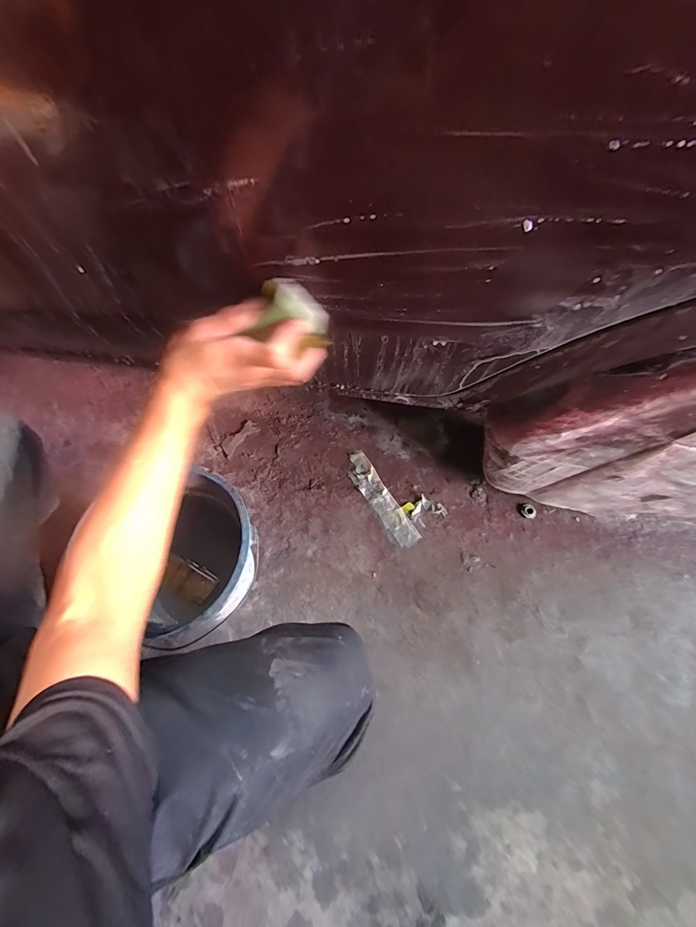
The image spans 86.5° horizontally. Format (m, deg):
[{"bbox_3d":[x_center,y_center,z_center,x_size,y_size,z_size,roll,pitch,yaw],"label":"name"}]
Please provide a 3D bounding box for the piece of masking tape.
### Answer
[{"bbox_3d":[0.075,0.081,0.882,0.062,0.007,0.259,-27,66,-16],"label":"piece of masking tape"}]

